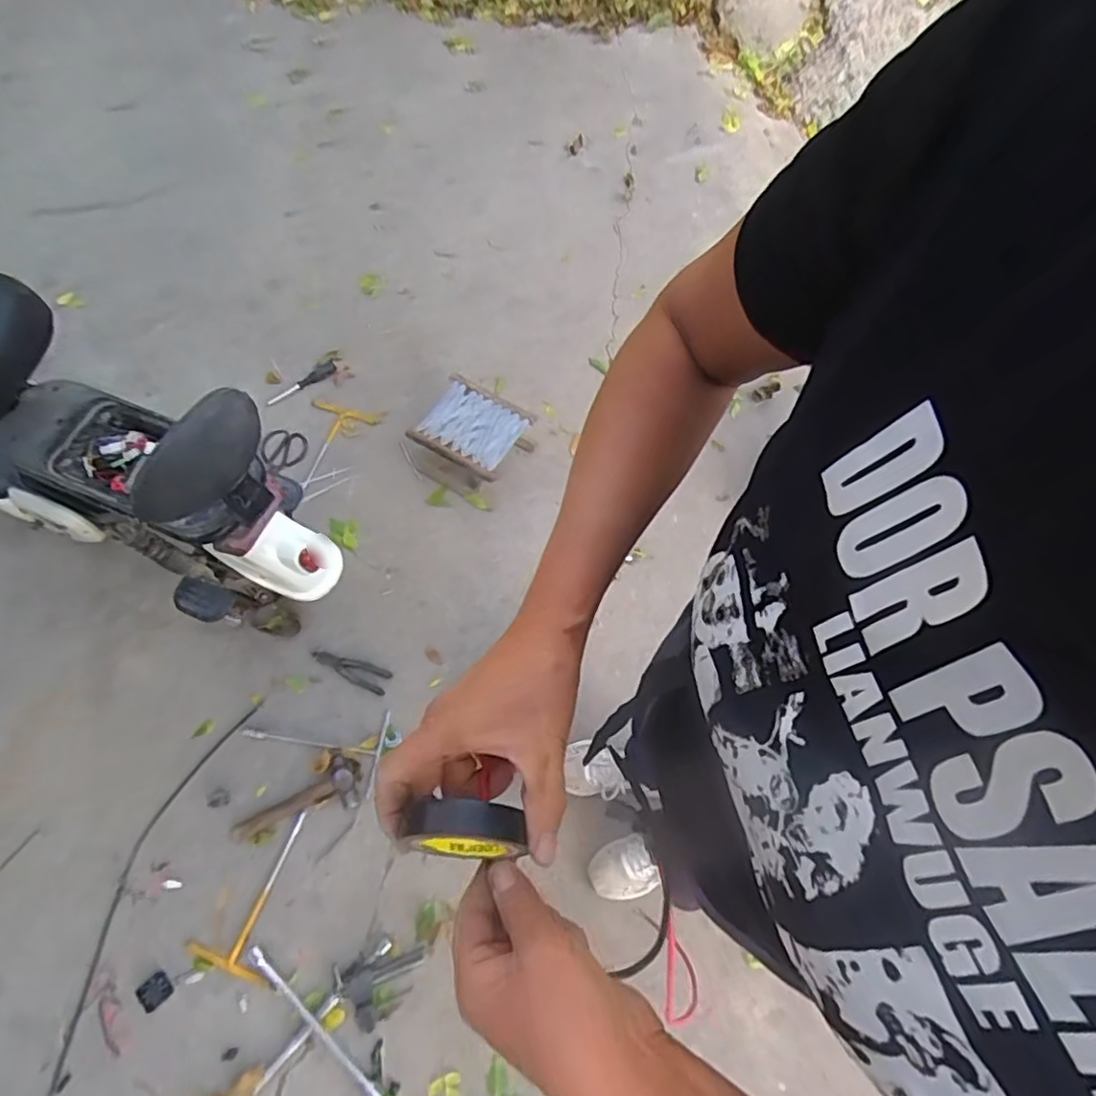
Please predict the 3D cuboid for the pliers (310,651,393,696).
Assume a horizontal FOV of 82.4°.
[{"bbox_3d":[-0.424,0.258,1.346,0.177,0.011,0.055,23,65,7],"label":"pliers"}]

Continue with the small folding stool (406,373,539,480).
[{"bbox_3d":[-0.176,-0.260,1.489,0.216,0.132,0.220,34,67,12],"label":"small folding stool"}]

